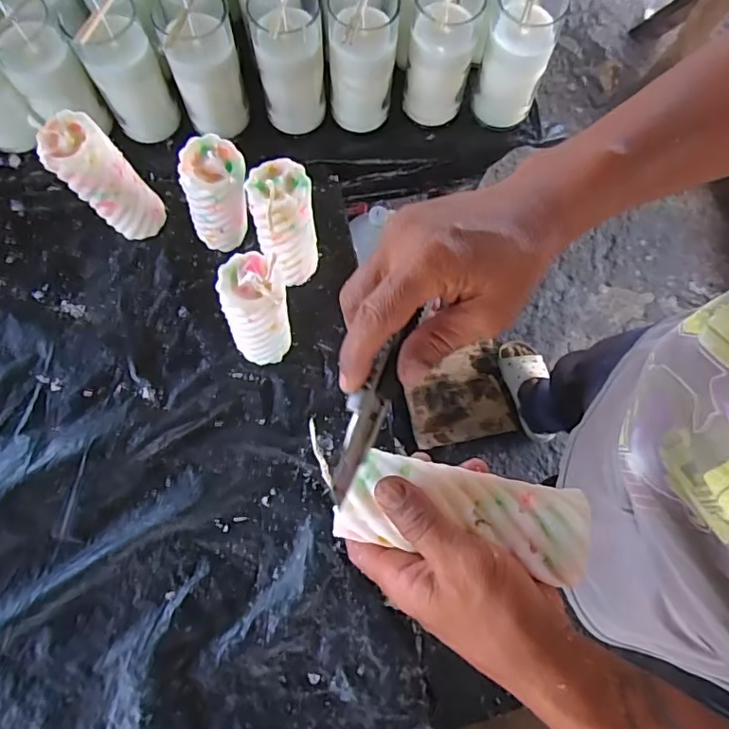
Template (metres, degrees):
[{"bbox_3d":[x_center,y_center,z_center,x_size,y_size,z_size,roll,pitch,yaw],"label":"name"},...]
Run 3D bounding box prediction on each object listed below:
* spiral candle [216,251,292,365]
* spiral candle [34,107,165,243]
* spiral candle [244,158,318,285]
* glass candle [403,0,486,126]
[{"bbox_3d":[-0.095,-0.042,0.468,0.057,0.139,0.052,0,76,-2],"label":"spiral candle"},{"bbox_3d":[-0.241,-0.171,0.497,0.063,0.139,0.050,-32,79,-9],"label":"spiral candle"},{"bbox_3d":[-0.073,-0.129,0.494,0.054,0.134,0.062,-11,77,-5],"label":"spiral candle"},{"bbox_3d":[0.077,-0.325,0.552,0.066,0.126,0.076,5,76,-1],"label":"glass candle"}]

